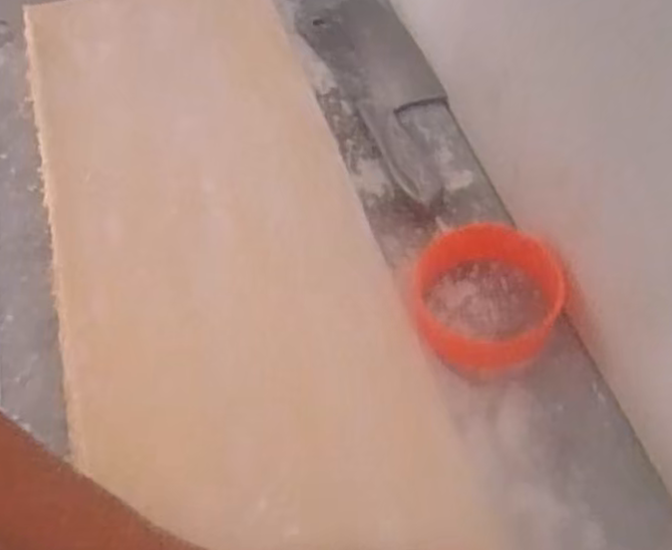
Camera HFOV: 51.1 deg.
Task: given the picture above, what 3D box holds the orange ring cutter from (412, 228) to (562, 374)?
[{"bbox_3d":[0.098,0.012,0.466,0.096,0.028,0.095,0,56,-1],"label":"orange ring cutter"}]

